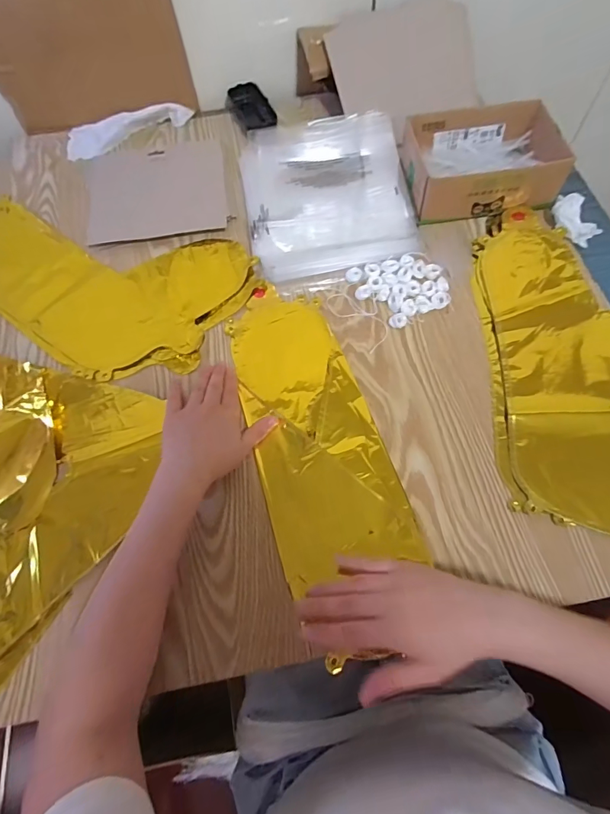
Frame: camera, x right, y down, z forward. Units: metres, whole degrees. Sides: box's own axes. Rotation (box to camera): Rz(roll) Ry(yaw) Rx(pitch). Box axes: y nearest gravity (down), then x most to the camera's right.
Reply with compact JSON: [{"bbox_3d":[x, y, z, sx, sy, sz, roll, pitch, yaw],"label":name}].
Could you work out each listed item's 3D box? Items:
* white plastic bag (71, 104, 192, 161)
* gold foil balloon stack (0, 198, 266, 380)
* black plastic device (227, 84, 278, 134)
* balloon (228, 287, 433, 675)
[{"bbox_3d":[-0.273,-0.432,0.649,0.196,0.024,0.042,-20,67,-7],"label":"white plastic bag"},{"bbox_3d":[-0.291,-0.181,0.555,0.422,0.011,0.235,26,70,13],"label":"gold foil balloon stack"},{"bbox_3d":[-0.084,-0.467,0.656,0.054,0.014,0.098,-23,67,-8],"label":"black plastic device"},{"bbox_3d":[0.014,0.039,0.449,0.132,0.010,0.397,-16,66,-5],"label":"balloon"}]

